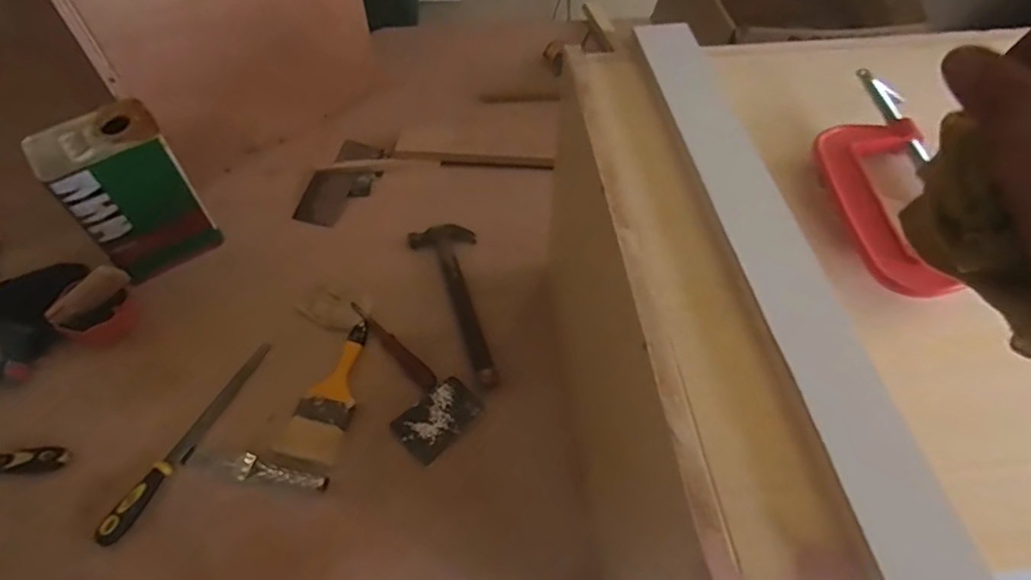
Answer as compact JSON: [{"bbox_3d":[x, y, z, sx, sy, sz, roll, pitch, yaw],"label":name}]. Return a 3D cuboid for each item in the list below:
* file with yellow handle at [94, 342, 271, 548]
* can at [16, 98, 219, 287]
[{"bbox_3d":[-0.433,0.193,0.775,0.028,0.021,0.299,21,57,13],"label":"file with yellow handle"},{"bbox_3d":[-0.576,-0.144,0.873,0.155,0.214,0.131,-34,63,-22],"label":"can"}]

